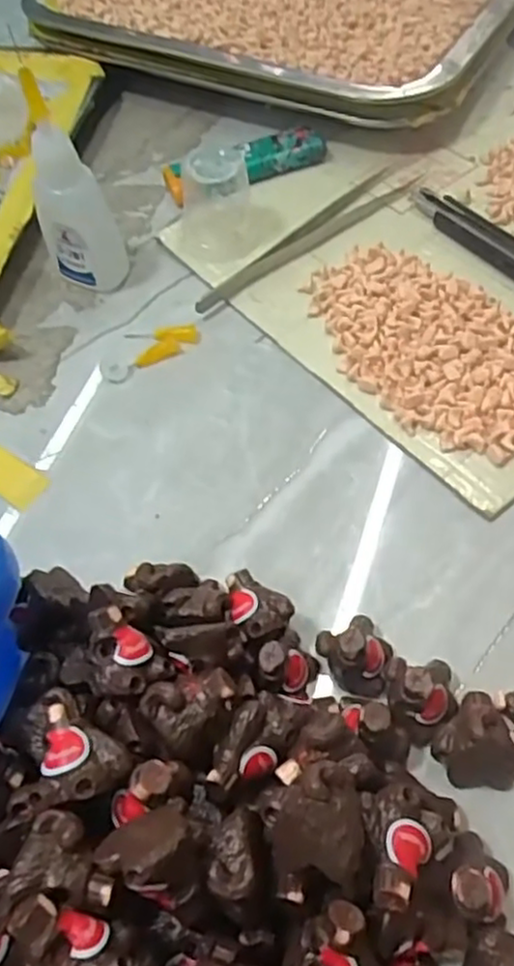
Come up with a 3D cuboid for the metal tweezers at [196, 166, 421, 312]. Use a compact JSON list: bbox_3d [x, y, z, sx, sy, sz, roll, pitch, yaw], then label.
[{"bbox_3d":[0.021,-0.107,0.301,0.115,0.012,0.015,-34,62,-17],"label":"metal tweezers"}]

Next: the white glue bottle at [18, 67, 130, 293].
[{"bbox_3d":[-0.075,-0.115,0.273,0.029,0.085,0.023,-19,58,-9],"label":"white glue bottle"}]

